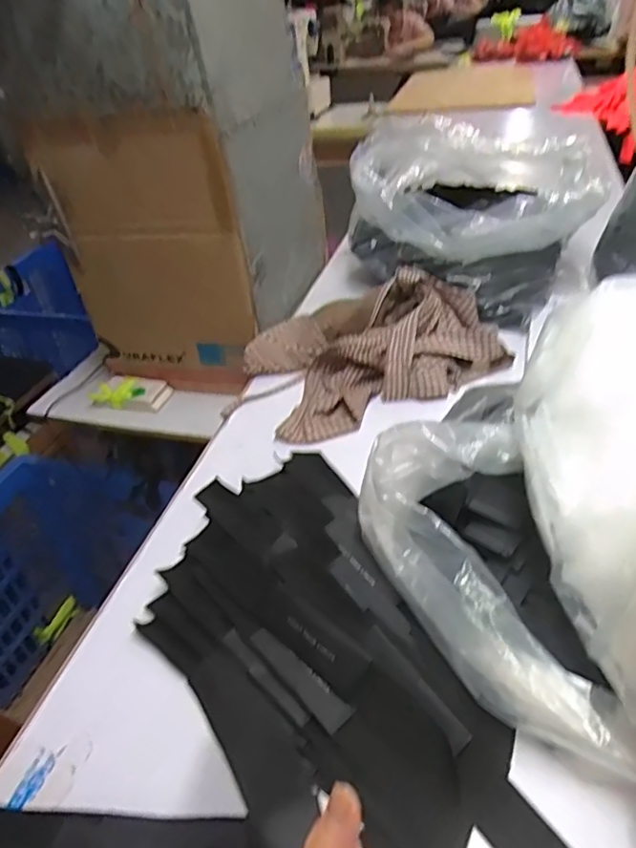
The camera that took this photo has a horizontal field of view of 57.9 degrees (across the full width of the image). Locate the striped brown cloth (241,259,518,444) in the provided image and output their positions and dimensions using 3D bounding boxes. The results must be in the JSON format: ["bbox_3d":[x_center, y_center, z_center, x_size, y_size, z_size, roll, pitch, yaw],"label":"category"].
[{"bbox_3d":[0.075,-0.120,0.832,0.343,0.104,0.227,-17,38,-14],"label":"striped brown cloth"}]

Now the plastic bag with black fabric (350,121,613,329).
[{"bbox_3d":[0.270,-0.375,1.007,0.383,0.207,0.322,22,45,32],"label":"plastic bag with black fabric"}]

